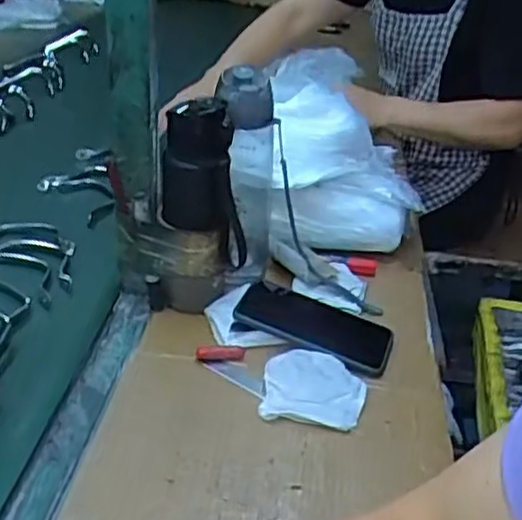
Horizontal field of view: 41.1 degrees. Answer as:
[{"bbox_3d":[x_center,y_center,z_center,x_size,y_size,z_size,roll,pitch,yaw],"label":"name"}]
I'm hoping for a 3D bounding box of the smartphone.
[{"bbox_3d":[0.058,0.069,0.743,0.163,0.009,0.084,21,33,13],"label":"smartphone"}]

